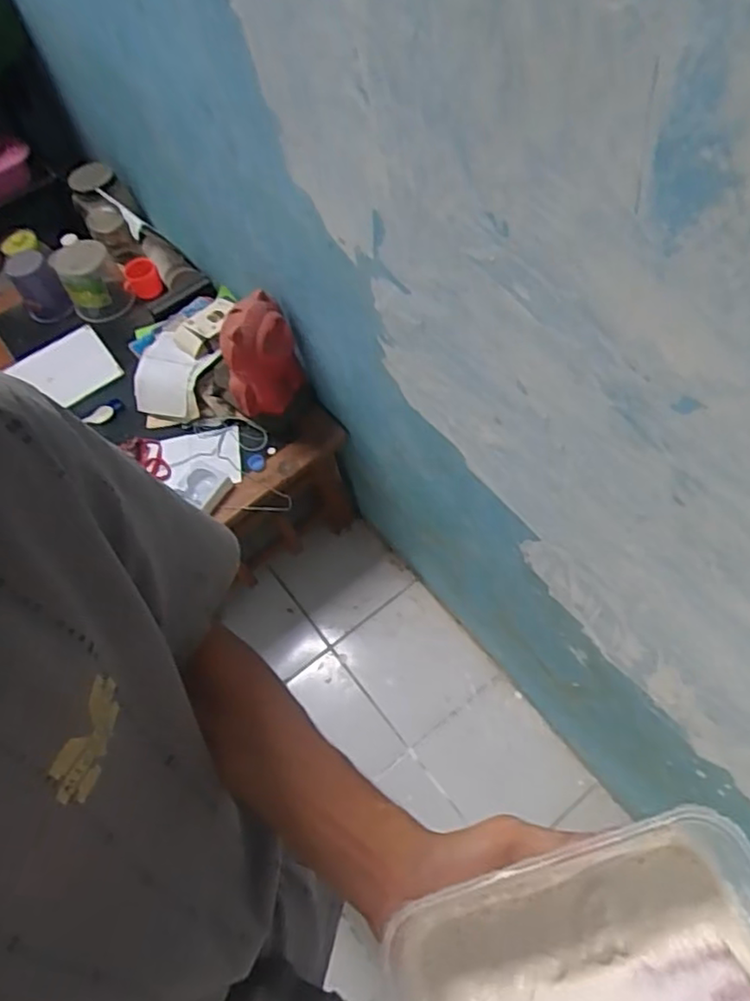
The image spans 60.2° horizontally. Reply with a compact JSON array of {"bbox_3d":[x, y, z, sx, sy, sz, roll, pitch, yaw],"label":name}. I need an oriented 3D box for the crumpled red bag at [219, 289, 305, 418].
[{"bbox_3d":[-0.228,-0.266,1.310,0.154,0.307,0.108,-17,61,-3],"label":"crumpled red bag"}]

